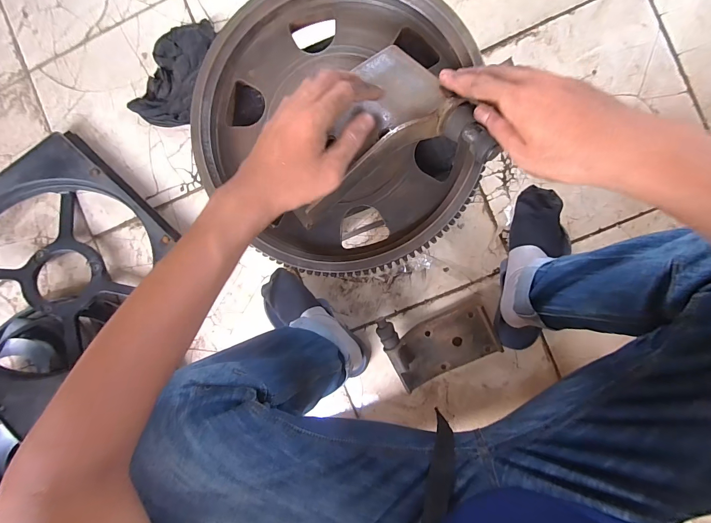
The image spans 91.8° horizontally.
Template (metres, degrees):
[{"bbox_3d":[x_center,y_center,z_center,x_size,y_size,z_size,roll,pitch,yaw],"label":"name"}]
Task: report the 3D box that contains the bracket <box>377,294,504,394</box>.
[{"bbox_3d":[0.162,0.152,0.662,0.203,0.061,0.152,-22,91,9],"label":"bracket"}]

